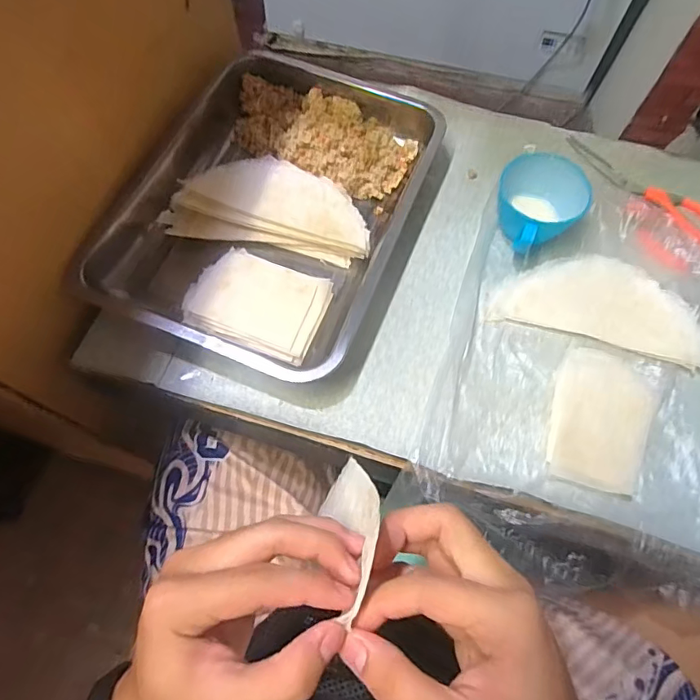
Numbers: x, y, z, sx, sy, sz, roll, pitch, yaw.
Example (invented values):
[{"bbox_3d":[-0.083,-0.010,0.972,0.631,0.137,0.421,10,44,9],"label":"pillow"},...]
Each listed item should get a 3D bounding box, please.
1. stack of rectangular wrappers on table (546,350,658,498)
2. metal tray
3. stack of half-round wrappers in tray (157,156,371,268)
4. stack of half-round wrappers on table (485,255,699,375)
[{"bbox_3d":[0.221,0.061,0.436,0.086,0.006,0.124,22,67,7],"label":"stack of rectangular wrappers on table"},{"bbox_3d":[-0.072,-0.153,0.507,0.256,0.055,0.353,21,67,7],"label":"metal tray"},{"bbox_3d":[-0.079,-0.149,0.507,0.201,0.028,0.099,10,66,2],"label":"stack of half-round wrappers in tray"},{"bbox_3d":[0.244,-0.048,0.482,0.197,0.011,0.091,16,67,5],"label":"stack of half-round wrappers on table"}]

